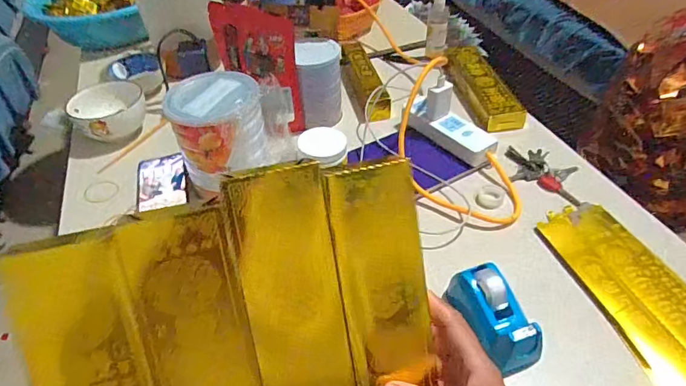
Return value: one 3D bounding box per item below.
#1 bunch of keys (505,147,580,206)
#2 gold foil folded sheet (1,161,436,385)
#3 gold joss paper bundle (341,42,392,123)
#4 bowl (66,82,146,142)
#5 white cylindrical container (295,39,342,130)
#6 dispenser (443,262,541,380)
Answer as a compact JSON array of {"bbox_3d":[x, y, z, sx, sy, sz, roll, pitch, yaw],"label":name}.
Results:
[{"bbox_3d":[0.307,-0.032,0.700,0.105,0.008,0.105,11,46,16],"label":"bunch of keys"},{"bbox_3d":[-0.062,0.141,0.331,0.264,0.298,0.026,-11,9,-11],"label":"gold foil folded sheet"},{"bbox_3d":[0.038,-0.222,0.882,0.058,0.045,0.252,-10,44,-6],"label":"gold joss paper bundle"},{"bbox_3d":[-0.420,-0.146,0.811,0.126,0.061,0.133,-32,50,-25],"label":"bowl"},{"bbox_3d":[-0.038,-0.193,0.790,0.075,0.136,0.088,-6,44,-2],"label":"white cylindrical container"},{"bbox_3d":[0.162,0.135,0.492,0.056,0.064,0.117,-18,45,-14],"label":"dispenser"}]

